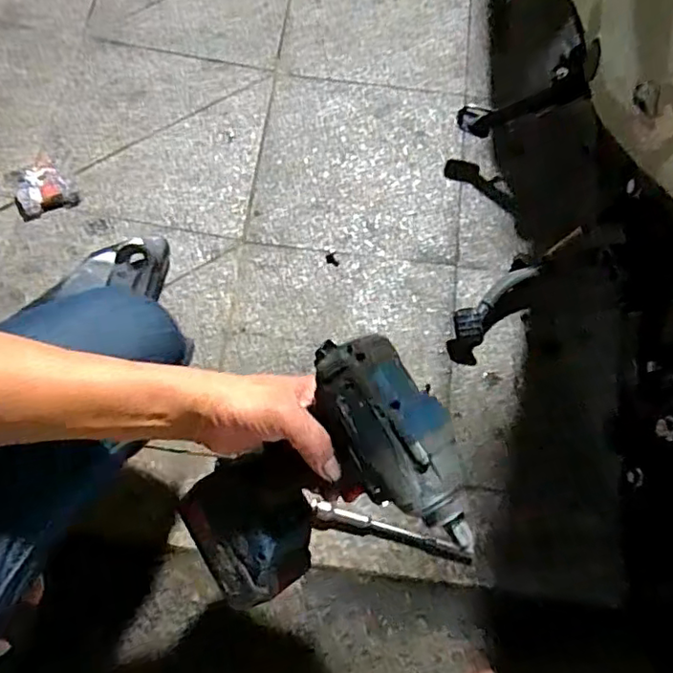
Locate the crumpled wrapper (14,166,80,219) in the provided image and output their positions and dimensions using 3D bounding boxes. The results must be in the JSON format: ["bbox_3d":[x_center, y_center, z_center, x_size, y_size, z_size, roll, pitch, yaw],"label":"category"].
[{"bbox_3d":[-0.404,-0.204,0.803,0.071,0.013,0.070,-23,75,-10],"label":"crumpled wrapper"}]

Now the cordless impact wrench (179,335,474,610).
[{"bbox_3d":[-0.018,0.116,0.443,0.067,0.243,0.139,-7,63,-47],"label":"cordless impact wrench"}]

